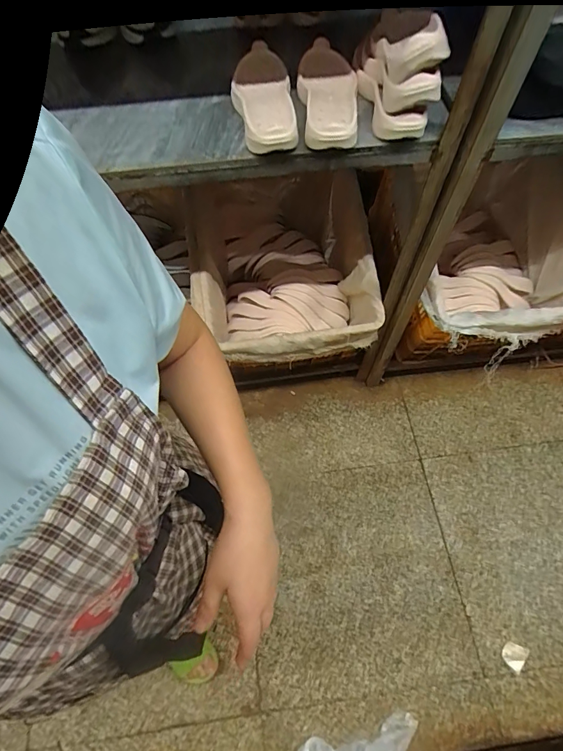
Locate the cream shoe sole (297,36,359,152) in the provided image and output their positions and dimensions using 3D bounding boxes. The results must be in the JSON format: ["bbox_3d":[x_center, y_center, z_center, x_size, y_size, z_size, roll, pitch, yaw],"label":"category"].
[{"bbox_3d":[0.077,-0.478,0.687,0.103,0.042,0.267,1,63,2],"label":"cream shoe sole"}]

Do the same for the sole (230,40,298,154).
[{"bbox_3d":[-0.031,-0.469,0.676,0.099,0.046,0.263,-7,63,-2],"label":"sole"}]

